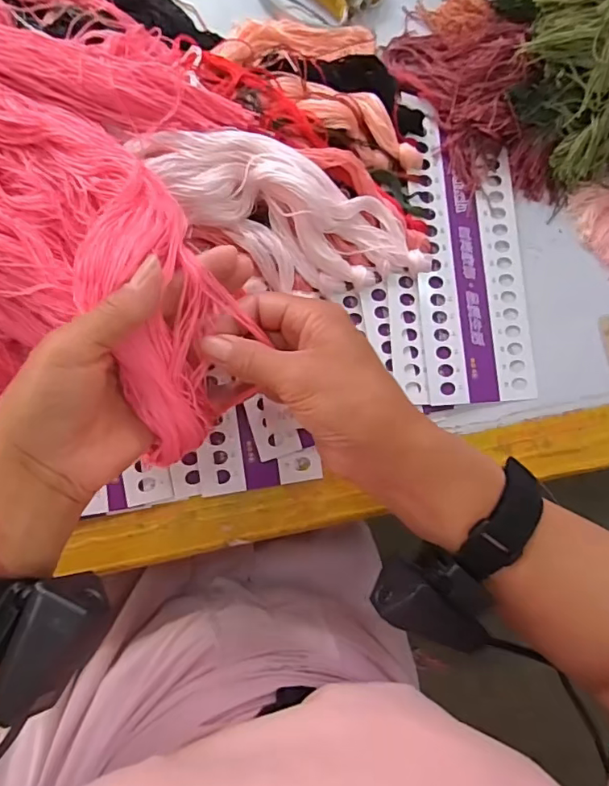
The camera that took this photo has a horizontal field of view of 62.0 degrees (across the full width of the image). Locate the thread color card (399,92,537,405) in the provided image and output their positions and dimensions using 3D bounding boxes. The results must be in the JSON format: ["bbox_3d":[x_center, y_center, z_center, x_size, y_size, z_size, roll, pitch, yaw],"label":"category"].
[{"bbox_3d":[0.125,-0.110,0.387,0.084,0.005,0.233,-4,83,-8],"label":"thread color card"}]

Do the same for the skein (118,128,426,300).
[{"bbox_3d":[-0.013,-0.118,0.350,0.201,0.045,0.082,20,82,-15],"label":"skein"}]

